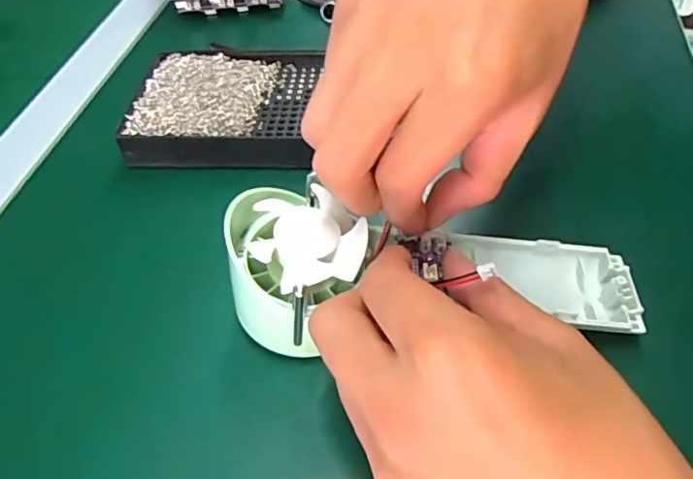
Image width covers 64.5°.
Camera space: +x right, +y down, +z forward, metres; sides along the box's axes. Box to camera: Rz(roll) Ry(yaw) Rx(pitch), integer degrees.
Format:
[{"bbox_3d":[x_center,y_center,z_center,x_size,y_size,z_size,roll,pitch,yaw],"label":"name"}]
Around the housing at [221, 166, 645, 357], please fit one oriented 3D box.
[{"bbox_3d":[0.036,0.017,0.242,0.173,0.047,0.058,3,49,-11],"label":"housing"}]

